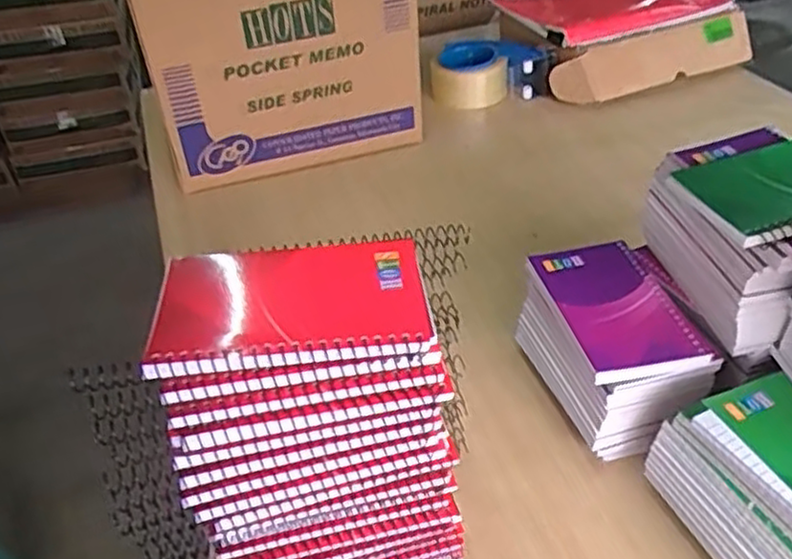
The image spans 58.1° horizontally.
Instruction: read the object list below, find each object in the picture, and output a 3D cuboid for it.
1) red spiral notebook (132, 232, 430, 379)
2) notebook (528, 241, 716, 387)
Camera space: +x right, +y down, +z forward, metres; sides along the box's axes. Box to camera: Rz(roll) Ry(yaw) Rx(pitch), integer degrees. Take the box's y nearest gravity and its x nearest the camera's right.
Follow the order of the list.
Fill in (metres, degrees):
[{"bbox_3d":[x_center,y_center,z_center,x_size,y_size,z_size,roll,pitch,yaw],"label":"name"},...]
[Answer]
[{"bbox_3d":[-0.052,0.010,0.353,0.130,0.012,0.083,-5,38,-3],"label":"red spiral notebook"},{"bbox_3d":[0.155,0.018,0.504,0.081,0.014,0.126,-9,38,-8],"label":"notebook"}]

